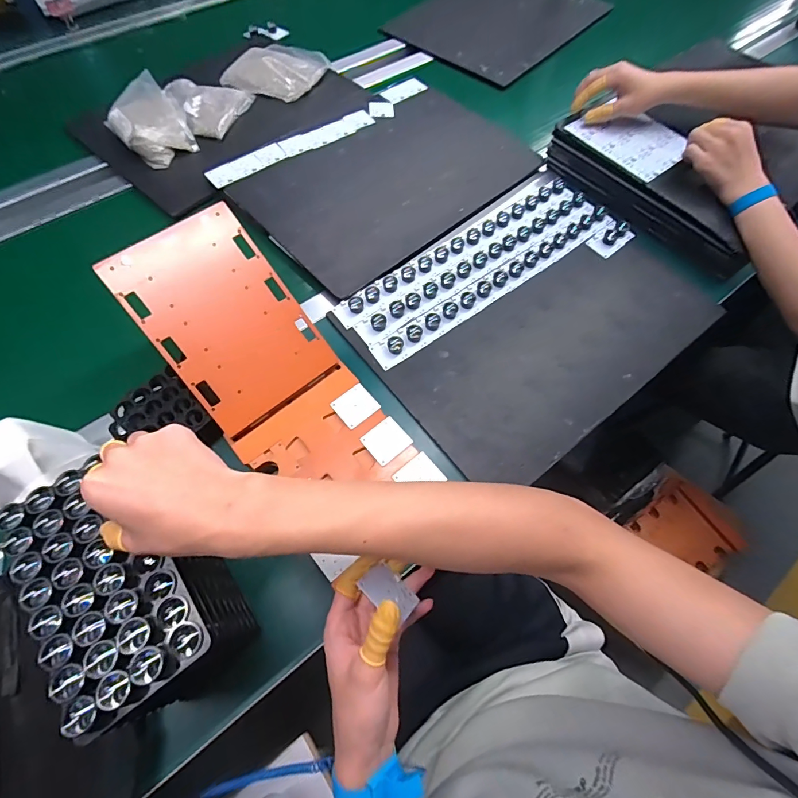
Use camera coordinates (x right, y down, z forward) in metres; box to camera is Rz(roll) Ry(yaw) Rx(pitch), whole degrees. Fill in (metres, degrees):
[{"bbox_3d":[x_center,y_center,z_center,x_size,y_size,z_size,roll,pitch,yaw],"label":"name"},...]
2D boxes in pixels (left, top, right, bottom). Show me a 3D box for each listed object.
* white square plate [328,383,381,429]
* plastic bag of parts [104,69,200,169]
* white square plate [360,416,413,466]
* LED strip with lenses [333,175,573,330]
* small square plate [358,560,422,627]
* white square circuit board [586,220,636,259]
[{"bbox_3d":[-0.054,0.008,0.507,0.048,0.004,0.045,-39,72,-17],"label":"white square plate"},{"bbox_3d":[-0.456,-0.506,0.745,0.122,0.051,0.170,-39,72,-17],"label":"plastic bag of parts"},{"bbox_3d":[-0.014,0.050,0.489,0.048,0.004,0.045,-37,72,-16],"label":"white square plate"},{"bbox_3d":[0.101,-0.250,0.657,0.473,0.016,0.050,-35,71,-16],"label":"LED strip with lenses"},{"bbox_3d":[-0.007,0.159,0.337,0.043,0.004,0.036,48,30,11],"label":"small square plate"},{"bbox_3d":[0.351,-0.268,0.668,0.077,0.023,0.045,-36,71,-16],"label":"white square circuit board"}]

